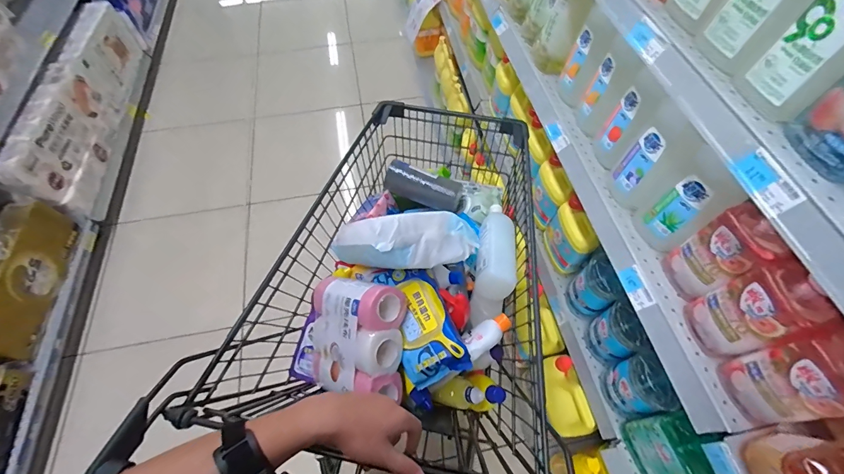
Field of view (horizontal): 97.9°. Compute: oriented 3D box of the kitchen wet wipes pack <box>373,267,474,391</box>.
[{"bbox_3d":[-0.003,0.145,0.653,0.103,0.043,0.211,-19,62,-11],"label":"kitchen wet wipes pack"}]

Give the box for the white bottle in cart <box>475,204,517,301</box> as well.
[{"bbox_3d":[0.169,0.012,0.818,0.079,0.078,0.246,8,60,5],"label":"white bottle in cart"}]

